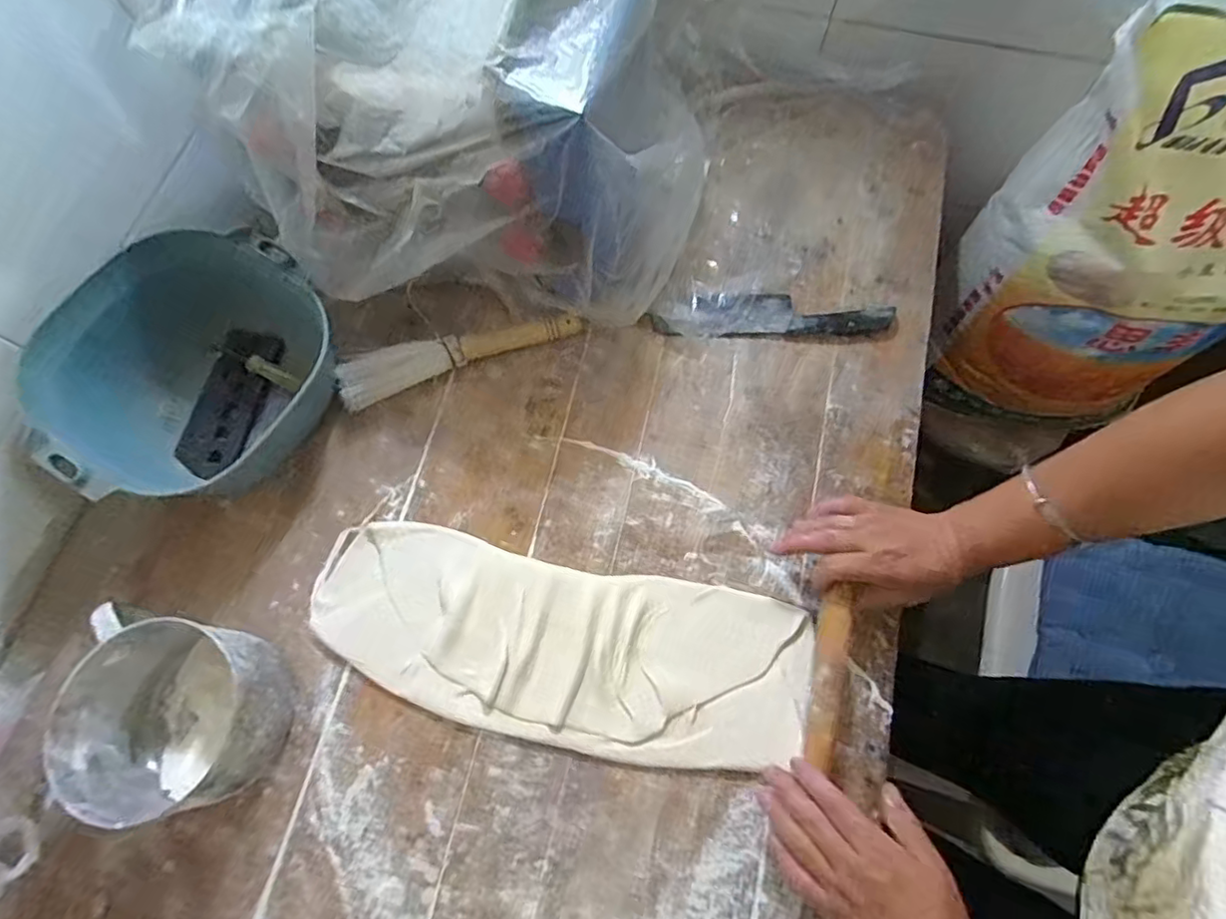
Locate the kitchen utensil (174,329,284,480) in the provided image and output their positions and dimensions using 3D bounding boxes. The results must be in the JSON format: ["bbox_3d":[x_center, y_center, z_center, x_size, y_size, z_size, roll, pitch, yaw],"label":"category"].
[{"bbox_3d":[-0.399,-0.061,0.630,0.057,0.029,0.157,16,72,5],"label":"kitchen utensil"}]

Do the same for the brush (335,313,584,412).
[{"bbox_3d":[-0.158,-0.115,0.630,0.248,0.034,0.040,-20,73,-7],"label":"brush"}]

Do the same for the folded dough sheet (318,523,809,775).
[{"bbox_3d":[-0.054,0.165,0.544,0.441,0.020,0.158,11,72,3],"label":"folded dough sheet"}]

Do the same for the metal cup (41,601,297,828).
[{"bbox_3d":[-0.354,0.210,0.496,0.146,0.079,0.141,0,72,0],"label":"metal cup"}]

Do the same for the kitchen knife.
[{"bbox_3d":[0.170,-0.160,0.658,0.247,0.023,0.050,1,72,0],"label":"kitchen knife"}]

